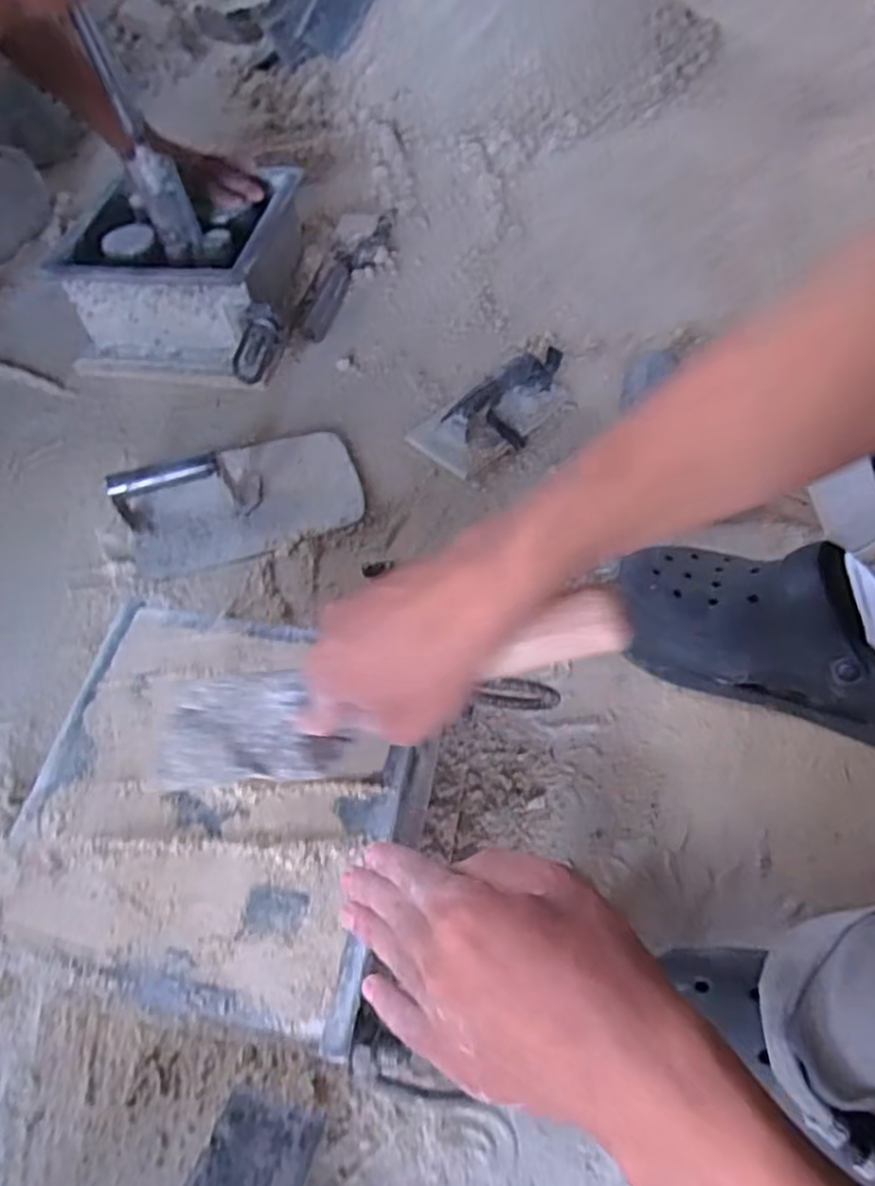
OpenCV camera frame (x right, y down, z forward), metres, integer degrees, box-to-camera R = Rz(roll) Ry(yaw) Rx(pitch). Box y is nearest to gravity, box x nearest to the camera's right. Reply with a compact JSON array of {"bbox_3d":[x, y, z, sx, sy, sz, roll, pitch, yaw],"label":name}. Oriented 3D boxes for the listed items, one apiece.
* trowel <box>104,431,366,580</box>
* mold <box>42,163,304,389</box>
[{"bbox_3d":[-0.196,-0.110,0.693,0.230,0.070,0.145,-15,59,-8],"label":"trowel"},{"bbox_3d":[-0.289,-0.371,0.820,0.246,0.130,0.257,6,59,6],"label":"mold"}]

